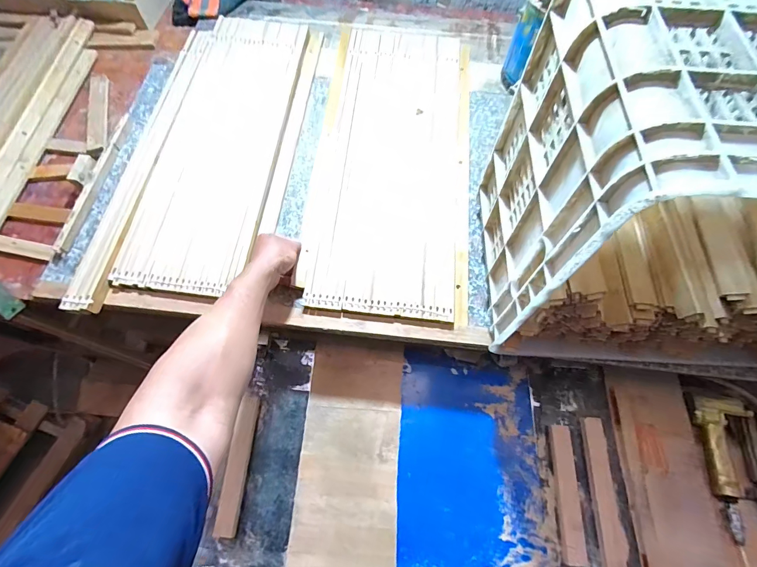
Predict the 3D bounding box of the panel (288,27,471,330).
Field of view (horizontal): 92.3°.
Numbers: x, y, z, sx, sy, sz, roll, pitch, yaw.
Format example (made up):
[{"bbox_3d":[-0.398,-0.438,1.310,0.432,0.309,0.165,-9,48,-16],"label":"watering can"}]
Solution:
[{"bbox_3d":[0.029,-0.263,0.727,0.297,0.023,0.685,5,68,0],"label":"panel"}]

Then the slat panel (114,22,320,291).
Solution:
[{"bbox_3d":[-0.295,-0.301,0.744,0.247,0.033,0.679,7,66,1],"label":"slat panel"}]

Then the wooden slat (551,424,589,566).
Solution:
[{"bbox_3d":[0.312,0.343,0.597,0.037,0.024,0.200,3,66,0],"label":"wooden slat"}]

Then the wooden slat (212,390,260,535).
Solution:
[{"bbox_3d":[-0.231,0.298,0.604,0.033,0.019,0.210,5,66,1],"label":"wooden slat"}]

